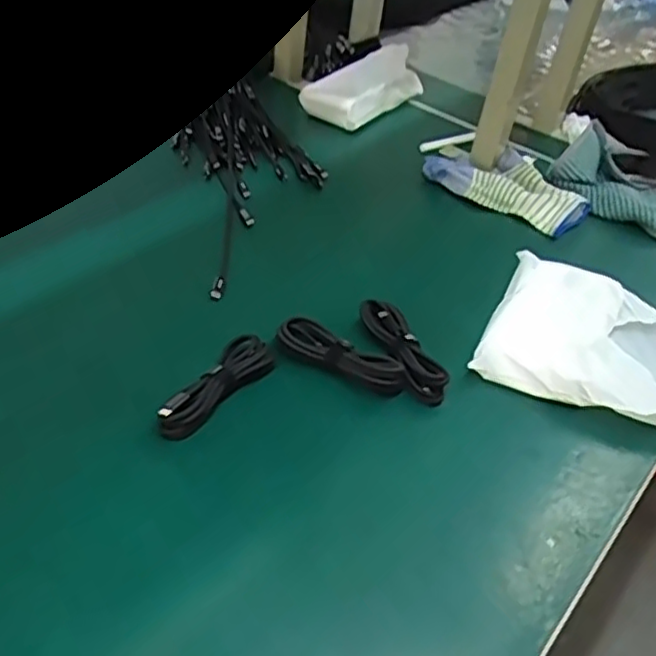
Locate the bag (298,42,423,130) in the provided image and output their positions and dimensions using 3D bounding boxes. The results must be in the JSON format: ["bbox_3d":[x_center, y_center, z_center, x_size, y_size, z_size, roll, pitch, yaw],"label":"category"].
[{"bbox_3d":[0.044,-0.320,0.904,0.082,0.072,0.153,32,46,27],"label":"bag"}]

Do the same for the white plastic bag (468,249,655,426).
[{"bbox_3d":[0.226,0.009,0.589,0.167,0.033,0.165,20,42,16],"label":"white plastic bag"}]

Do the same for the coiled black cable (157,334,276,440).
[{"bbox_3d":[-0.082,0.040,0.508,0.035,0.018,0.107,26,44,22],"label":"coiled black cable"}]

